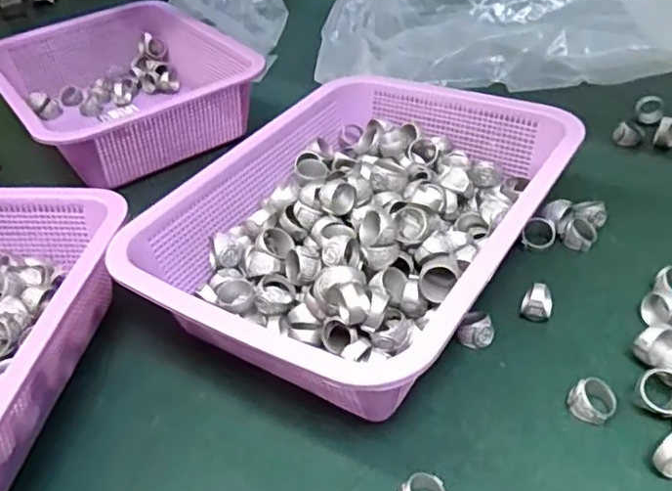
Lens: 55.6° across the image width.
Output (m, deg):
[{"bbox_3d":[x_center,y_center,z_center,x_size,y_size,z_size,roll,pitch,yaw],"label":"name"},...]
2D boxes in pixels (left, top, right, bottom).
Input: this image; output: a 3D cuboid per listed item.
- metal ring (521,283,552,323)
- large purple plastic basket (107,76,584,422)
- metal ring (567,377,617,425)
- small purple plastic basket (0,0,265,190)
[{"bbox_3d":[0.134,0.039,0.426,0.020,0.024,0.018,9,42,18],"label":"metal ring"},{"bbox_3d":[0.028,-0.018,0.465,0.222,0.083,0.294,20,46,29],"label":"large purple plastic basket"},{"bbox_3d":[0.147,0.089,0.366,0.021,0.019,0.022,-4,39,3],"label":"metal ring"},{"bbox_3d":[-0.232,-0.170,0.688,0.216,0.080,0.289,-28,44,-24],"label":"small purple plastic basket"}]

